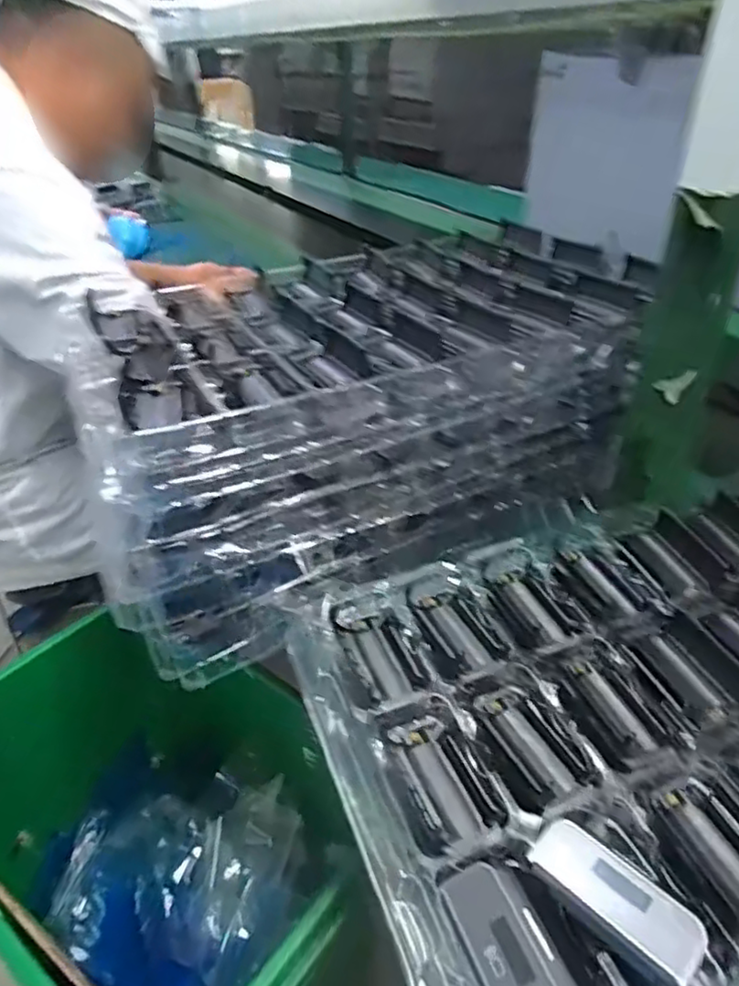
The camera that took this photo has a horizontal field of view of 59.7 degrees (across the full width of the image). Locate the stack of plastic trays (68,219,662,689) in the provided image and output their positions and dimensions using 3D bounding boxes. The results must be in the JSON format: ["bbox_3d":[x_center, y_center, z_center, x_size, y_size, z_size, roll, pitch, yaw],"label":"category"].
[{"bbox_3d":[-0.006,-0.070,0.608,0.461,0.220,0.266,-15,37,-18],"label":"stack of plastic trays"}]

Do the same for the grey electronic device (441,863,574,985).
[{"bbox_3d":[0.063,0.204,0.286,0.033,0.016,0.075,-35,43,-1],"label":"grey electronic device"}]

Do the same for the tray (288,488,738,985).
[{"bbox_3d":[0.219,0.116,0.425,0.500,0.044,0.306,-15,37,-18],"label":"tray"}]

